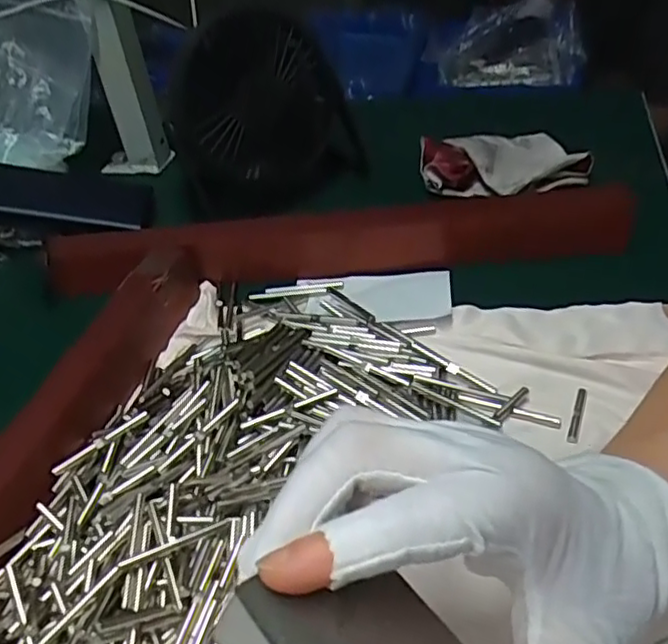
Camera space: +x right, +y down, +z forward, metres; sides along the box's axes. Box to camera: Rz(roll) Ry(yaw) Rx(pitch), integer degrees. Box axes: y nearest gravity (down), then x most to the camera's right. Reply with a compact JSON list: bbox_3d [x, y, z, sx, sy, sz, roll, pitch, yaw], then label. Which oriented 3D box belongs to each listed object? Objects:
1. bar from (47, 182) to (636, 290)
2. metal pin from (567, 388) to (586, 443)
[{"bbox_3d":[-0.002,-0.060,0.443,0.390,0.040,0.034,-5,41,2],"label":"bar"},{"bbox_3d":[0.126,0.047,0.334,0.005,0.004,0.036,14,45,21],"label":"metal pin"}]

